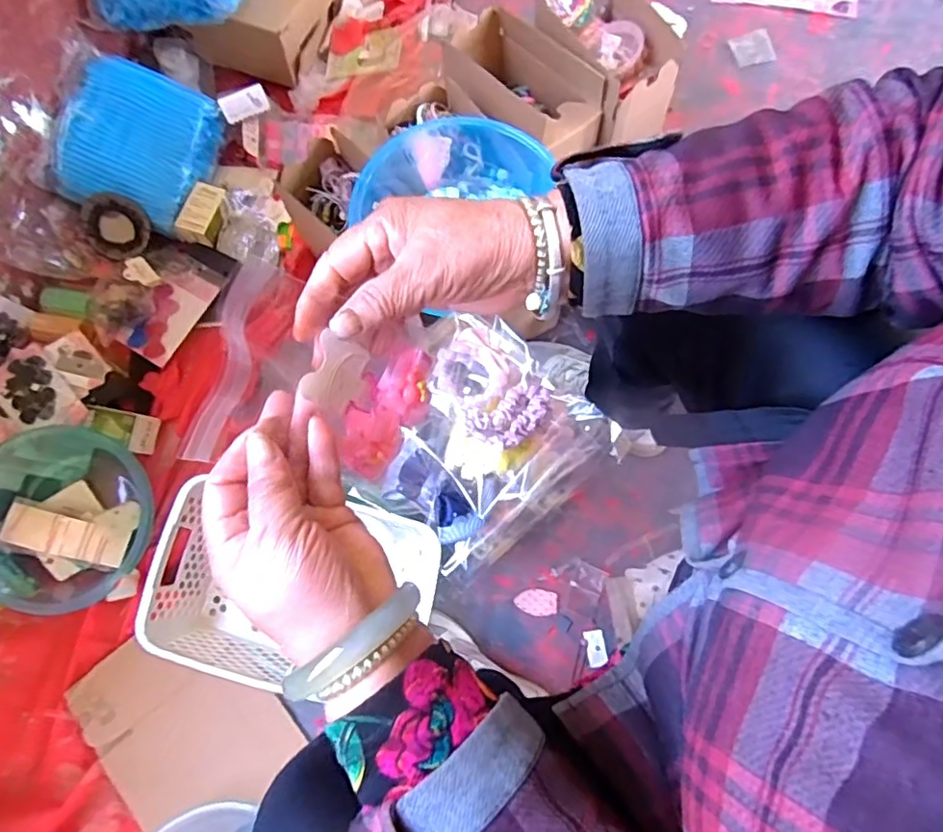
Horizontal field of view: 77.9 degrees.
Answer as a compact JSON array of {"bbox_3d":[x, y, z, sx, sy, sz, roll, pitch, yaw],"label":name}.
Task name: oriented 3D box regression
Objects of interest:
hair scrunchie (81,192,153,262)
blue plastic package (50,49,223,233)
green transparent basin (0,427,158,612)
[{"bbox_3d":[-0.524,-0.279,0.854,0.097,0.028,0.090,15,116,-14],"label":"hair scrunchie"},{"bbox_3d":[-0.500,-0.407,0.867,0.190,0.086,0.211,13,76,6],"label":"blue plastic package"},{"bbox_3d":[-0.537,0.130,0.751,0.231,0.084,0.211,0,74,2],"label":"green transparent basin"}]

